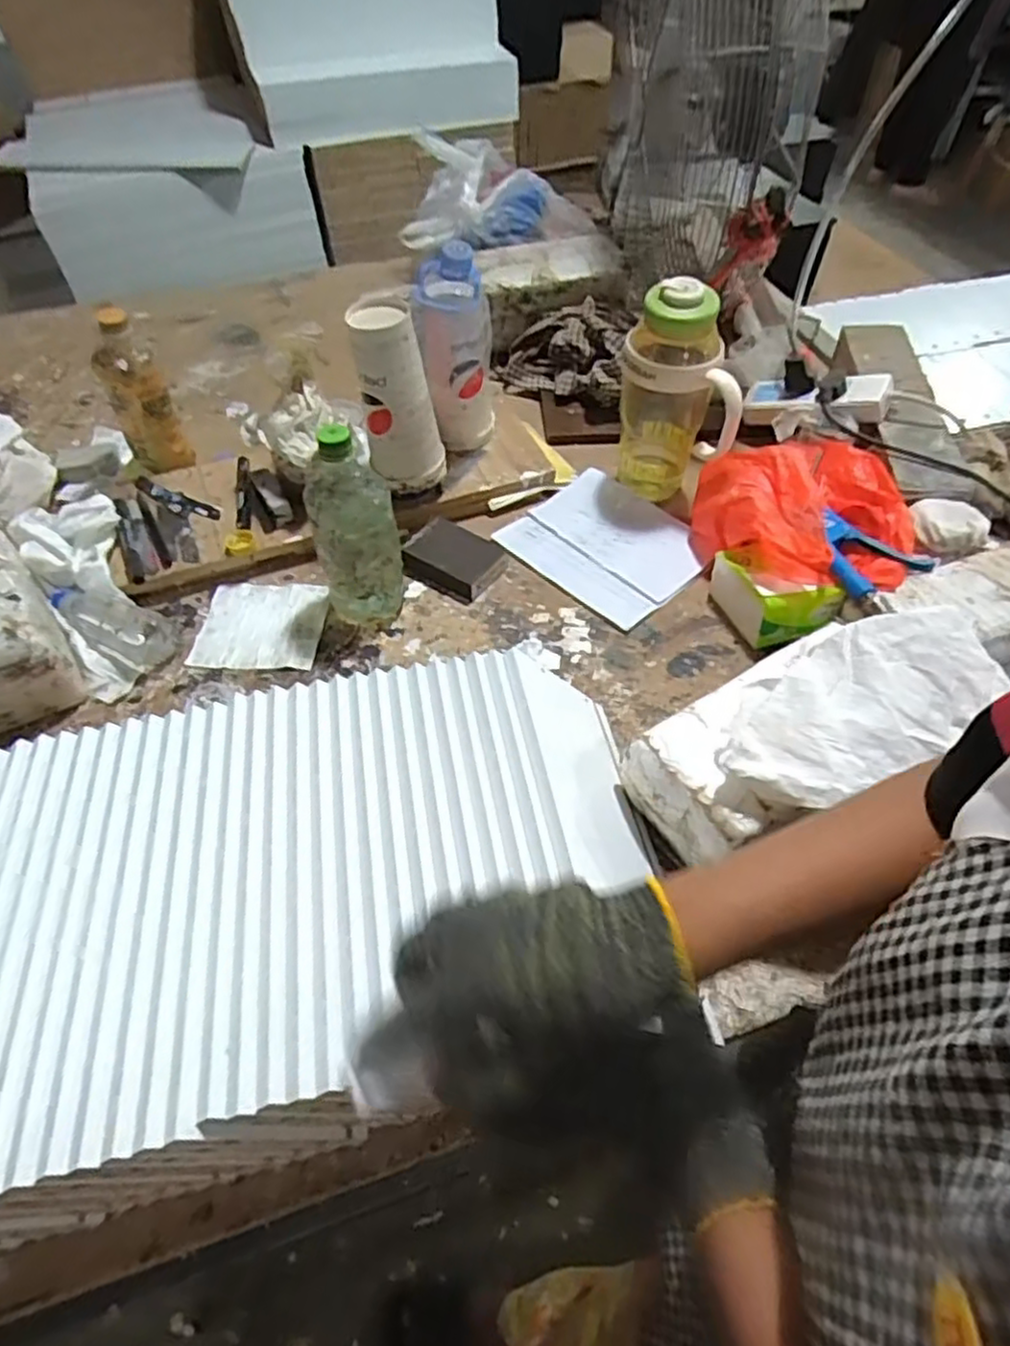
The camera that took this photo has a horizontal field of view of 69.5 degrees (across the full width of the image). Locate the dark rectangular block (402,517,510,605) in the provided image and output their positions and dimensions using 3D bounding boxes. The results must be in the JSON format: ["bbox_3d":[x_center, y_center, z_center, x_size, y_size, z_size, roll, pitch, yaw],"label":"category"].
[{"bbox_3d":[-0.054,-0.129,0.802,0.099,0.024,0.082,27,58,18],"label":"dark rectangular block"}]

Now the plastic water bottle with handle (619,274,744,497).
[{"bbox_3d":[0.190,-0.308,0.808,0.126,0.218,0.111,5,54,3],"label":"plastic water bottle with handle"}]

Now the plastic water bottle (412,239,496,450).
[{"bbox_3d":[-0.054,-0.362,0.827,0.080,0.210,0.075,-3,54,-3],"label":"plastic water bottle"}]

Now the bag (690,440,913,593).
[{"bbox_3d":[0.316,-0.160,0.780,0.203,0.091,0.225,-10,55,-8],"label":"bag"}]

